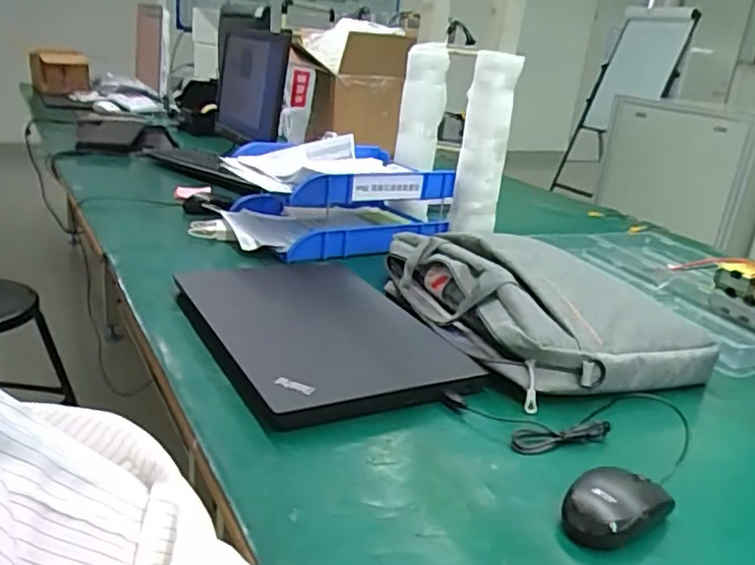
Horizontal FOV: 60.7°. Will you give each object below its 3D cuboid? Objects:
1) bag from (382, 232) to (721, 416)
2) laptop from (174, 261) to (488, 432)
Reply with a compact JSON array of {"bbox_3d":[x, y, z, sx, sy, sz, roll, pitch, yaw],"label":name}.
[{"bbox_3d":[0.205,0.020,0.872,0.297,0.097,0.385,-5,24,-26],"label":"bag"},{"bbox_3d":[-0.084,0.054,0.787,0.255,0.033,0.374,-7,25,-32],"label":"laptop"}]

